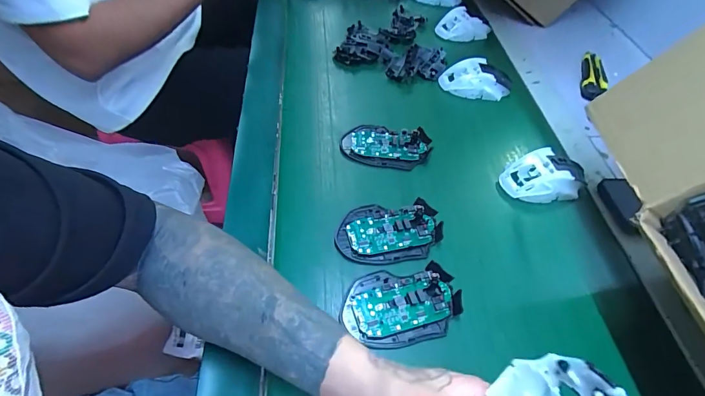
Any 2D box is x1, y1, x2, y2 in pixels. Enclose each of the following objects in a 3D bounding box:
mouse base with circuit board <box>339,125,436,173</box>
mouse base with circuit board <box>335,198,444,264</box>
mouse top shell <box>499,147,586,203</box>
[{"bbox_3d":[0.045,-0.071,0.502,0.115,0.022,0.066,10,55,4],"label":"mouse base with circuit board"},{"bbox_3d":[0.042,0.035,0.418,0.115,0.015,0.070,-4,55,-6],"label":"mouse base with circuit board"},{"bbox_3d":[0.245,-0.025,0.486,0.109,0.036,0.063,-9,56,-9],"label":"mouse top shell"}]

